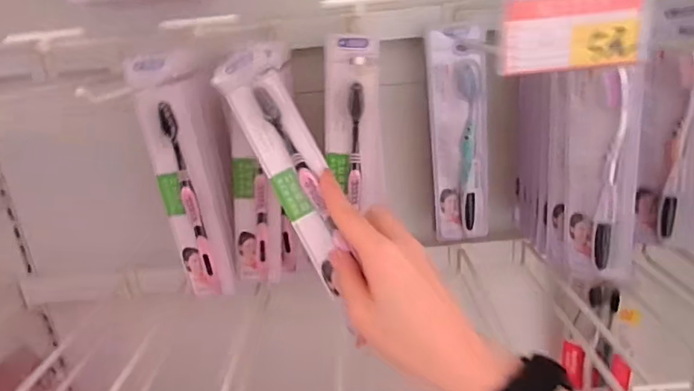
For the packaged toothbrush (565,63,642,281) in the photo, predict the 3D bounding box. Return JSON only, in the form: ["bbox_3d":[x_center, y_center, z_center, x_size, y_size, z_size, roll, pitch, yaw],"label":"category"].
[{"bbox_3d":[0.217,-0.015,0.452,0.062,0.184,0.018,13,29,40],"label":"packaged toothbrush"}]

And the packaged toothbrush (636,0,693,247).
[{"bbox_3d":[0.306,-0.060,0.491,0.024,0.227,0.054,-22,26,-35],"label":"packaged toothbrush"}]

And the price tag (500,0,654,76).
[{"bbox_3d":[0.120,-0.086,0.272,0.077,0.038,0.008,-6,17,2],"label":"price tag"}]

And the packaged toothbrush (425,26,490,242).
[{"bbox_3d":[0.120,-0.058,0.556,0.059,0.226,0.016,-2,22,11],"label":"packaged toothbrush"}]

